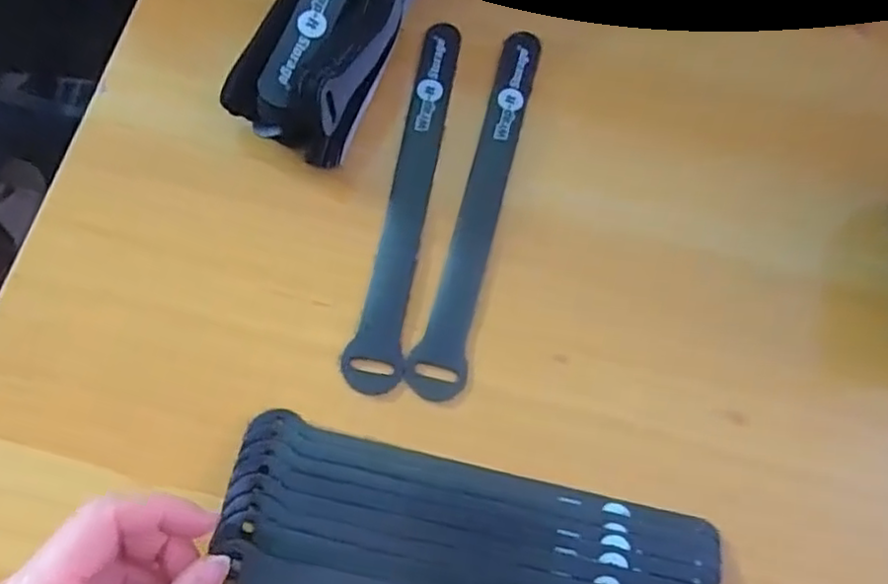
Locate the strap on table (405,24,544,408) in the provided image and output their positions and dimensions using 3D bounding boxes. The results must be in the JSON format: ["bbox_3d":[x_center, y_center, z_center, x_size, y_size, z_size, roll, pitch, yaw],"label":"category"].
[{"bbox_3d":[0.019,-0.048,0.341,0.024,0.005,0.210,12,68,5],"label":"strap on table"}]

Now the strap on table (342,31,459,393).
[{"bbox_3d":[-0.015,-0.052,0.341,0.025,0.004,0.208,11,68,2],"label":"strap on table"}]

